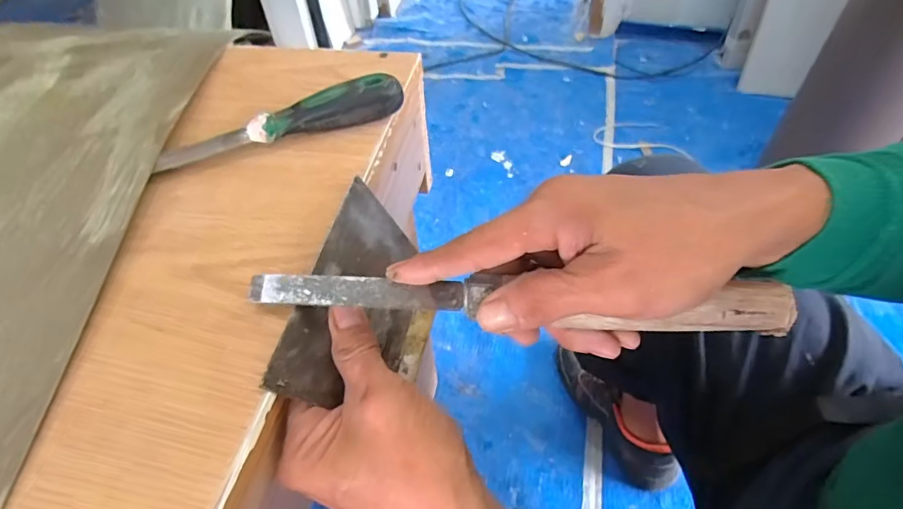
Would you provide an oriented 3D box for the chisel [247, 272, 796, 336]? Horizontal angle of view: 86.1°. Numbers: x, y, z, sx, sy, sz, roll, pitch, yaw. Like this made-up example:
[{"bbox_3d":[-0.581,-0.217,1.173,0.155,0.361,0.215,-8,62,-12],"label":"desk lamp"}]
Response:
[{"bbox_3d":[0.037,0.024,0.259,0.283,0.021,0.023,3,50,1],"label":"chisel"}]

